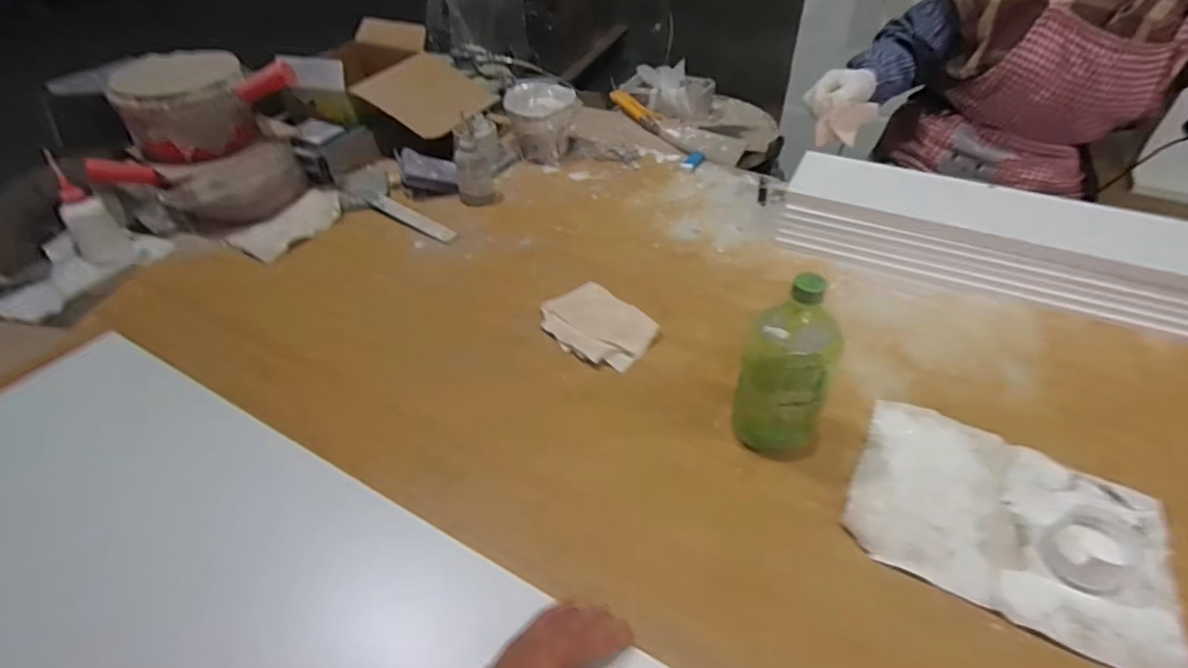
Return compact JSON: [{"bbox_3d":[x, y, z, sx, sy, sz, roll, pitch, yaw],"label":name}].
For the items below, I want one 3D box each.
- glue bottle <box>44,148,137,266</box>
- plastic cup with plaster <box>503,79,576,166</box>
[{"bbox_3d":[-0.811,-0.193,0.908,0.066,0.174,0.060,-29,29,-24],"label":"glue bottle"},{"bbox_3d":[-0.102,-0.417,1.144,0.136,0.118,0.118,-6,44,-2],"label":"plastic cup with plaster"}]

